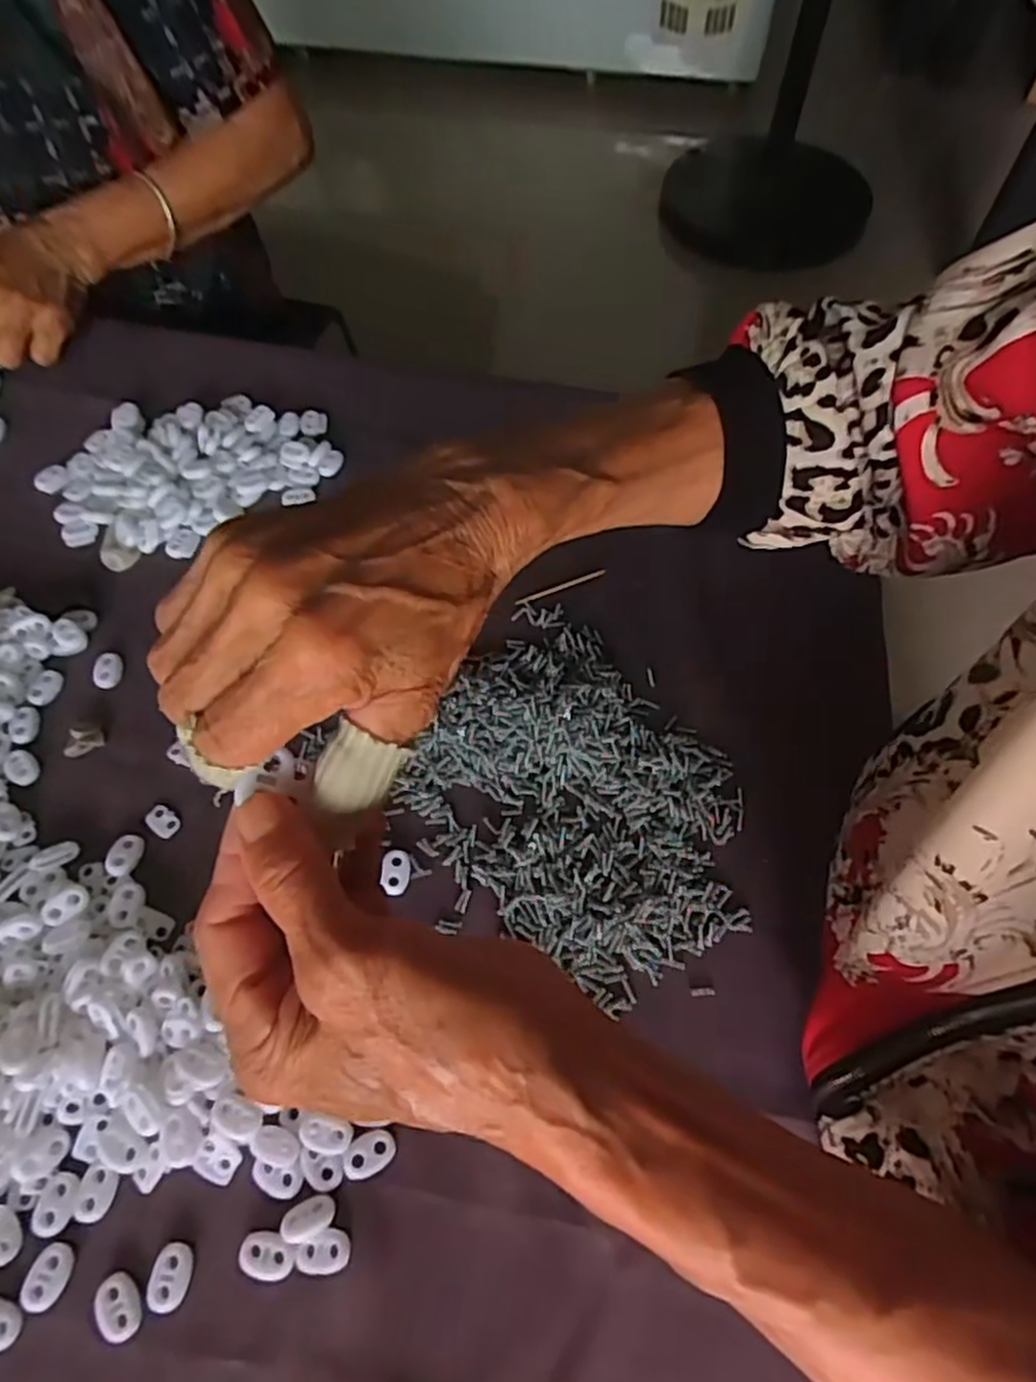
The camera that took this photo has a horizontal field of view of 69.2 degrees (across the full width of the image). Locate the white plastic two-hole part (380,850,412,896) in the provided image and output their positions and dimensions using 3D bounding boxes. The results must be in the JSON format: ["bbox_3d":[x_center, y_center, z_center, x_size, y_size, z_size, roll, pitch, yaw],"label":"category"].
[{"bbox_3d":[-0.063,0.094,0.390,0.014,0.006,0.023,1,60,0],"label":"white plastic two-hole part"}]

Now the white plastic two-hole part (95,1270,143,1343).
[{"bbox_3d":[-0.162,0.249,0.304,0.015,0.004,0.023,-36,67,-19],"label":"white plastic two-hole part"}]

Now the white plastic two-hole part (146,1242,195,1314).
[{"bbox_3d":[-0.143,0.241,0.307,0.016,0.004,0.023,8,60,4],"label":"white plastic two-hole part"}]

